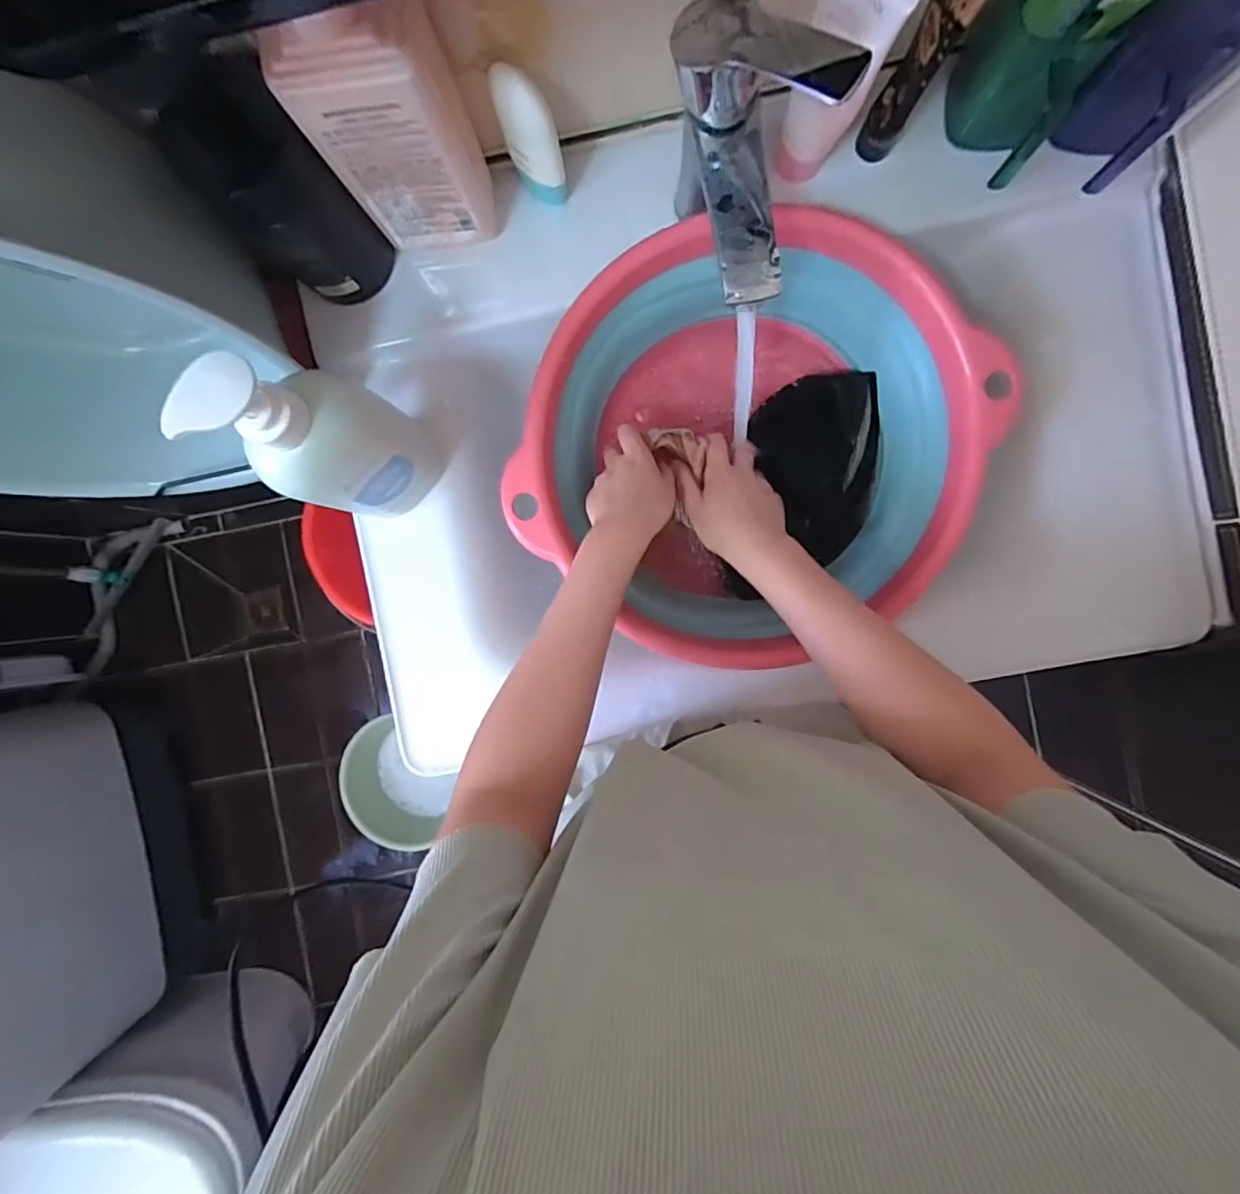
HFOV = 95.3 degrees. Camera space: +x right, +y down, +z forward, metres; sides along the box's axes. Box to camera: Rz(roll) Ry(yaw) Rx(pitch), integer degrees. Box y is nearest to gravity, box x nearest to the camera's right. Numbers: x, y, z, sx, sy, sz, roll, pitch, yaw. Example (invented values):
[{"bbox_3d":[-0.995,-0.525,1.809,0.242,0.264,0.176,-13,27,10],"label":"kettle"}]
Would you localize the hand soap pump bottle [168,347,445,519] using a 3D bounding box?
[{"bbox_3d":[-0.193,-0.101,0.388,0.090,0.209,0.053,-42,89,3],"label":"hand soap pump bottle"}]

